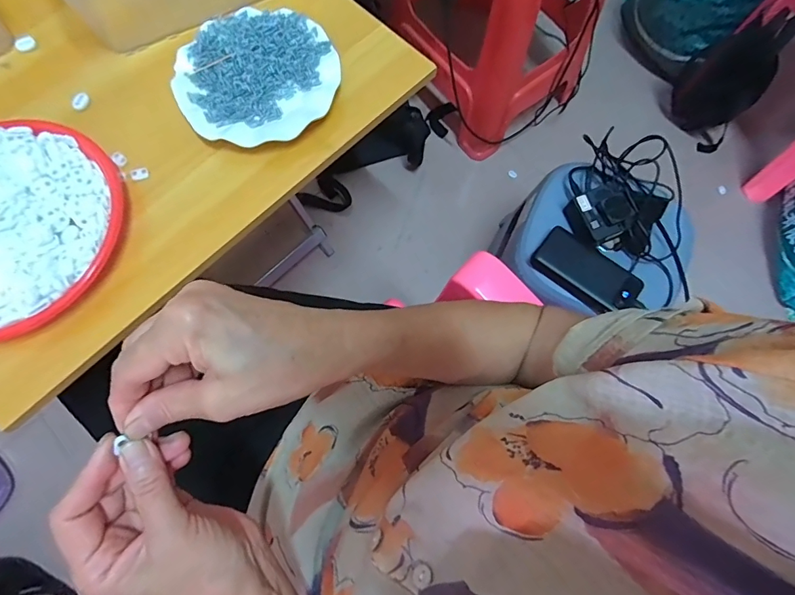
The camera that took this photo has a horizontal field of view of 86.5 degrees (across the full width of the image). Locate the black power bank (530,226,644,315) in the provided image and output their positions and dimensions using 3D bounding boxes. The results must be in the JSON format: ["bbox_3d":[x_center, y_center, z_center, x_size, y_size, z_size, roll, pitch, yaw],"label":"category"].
[{"bbox_3d":[0.286,-0.040,0.647,0.152,0.025,0.077,41,78,10],"label":"black power bank"}]

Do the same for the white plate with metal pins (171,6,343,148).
[{"bbox_3d":[-0.161,-0.257,0.494,0.181,0.023,0.171,0,75,0],"label":"white plate with metal pins"}]

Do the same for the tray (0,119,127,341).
[{"bbox_3d":[-0.401,-0.074,0.426,0.214,0.035,0.232,0,75,0],"label":"tray"}]

